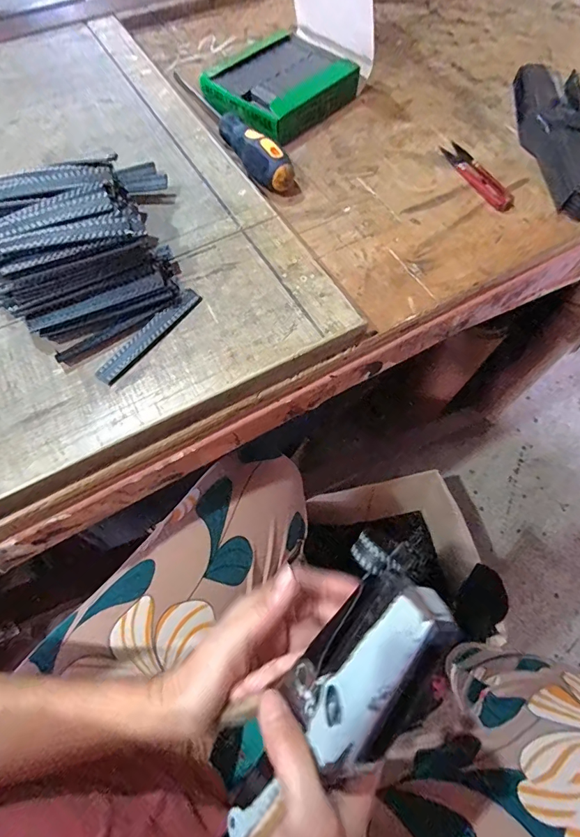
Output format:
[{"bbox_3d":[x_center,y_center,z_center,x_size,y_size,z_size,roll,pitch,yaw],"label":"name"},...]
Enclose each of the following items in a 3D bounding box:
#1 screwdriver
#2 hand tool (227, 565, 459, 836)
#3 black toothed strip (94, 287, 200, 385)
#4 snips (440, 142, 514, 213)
[{"bbox_3d":[-0.055,-0.276,0.401,0.028,0.024,0.177,-30,68,-13],"label":"screwdriver"},{"bbox_3d":[0.016,0.156,0.217,0.050,0.048,0.179,37,103,14],"label":"hand tool"},{"bbox_3d":[-0.096,-0.059,0.297,0.016,0.006,0.092,34,69,15],"label":"black toothed strip"},{"bbox_3d":[0.180,-0.233,0.407,0.024,0.007,0.098,-23,67,-10],"label":"snips"}]

